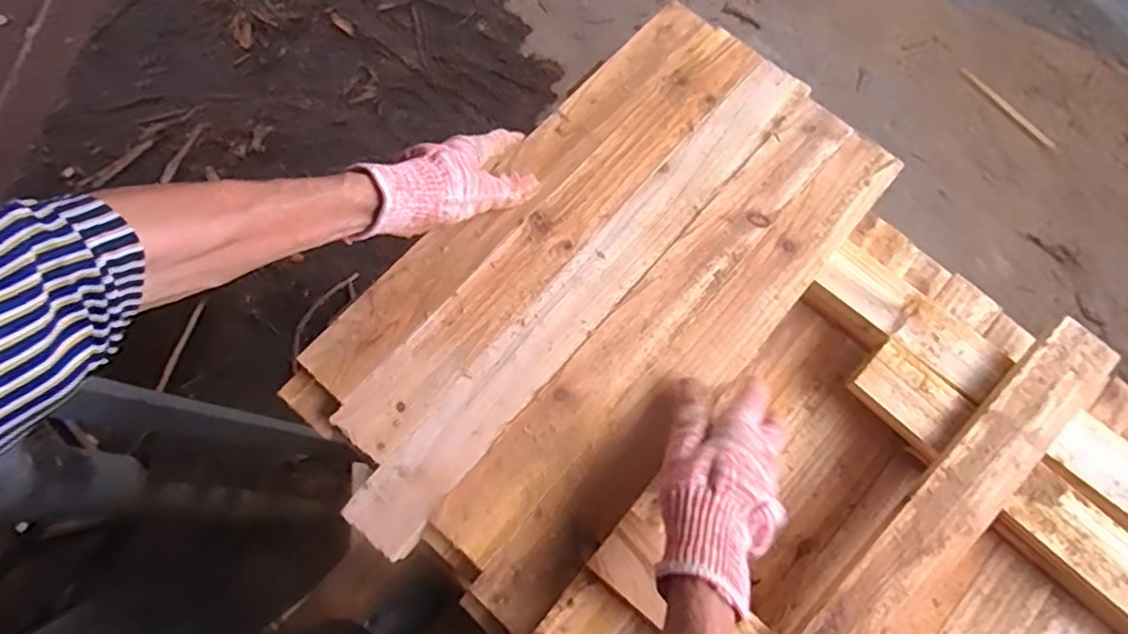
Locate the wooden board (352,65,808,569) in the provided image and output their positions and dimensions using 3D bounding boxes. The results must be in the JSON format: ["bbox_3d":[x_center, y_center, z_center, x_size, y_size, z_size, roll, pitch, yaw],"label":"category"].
[{"bbox_3d":[0.030,-0.036,0.517,0.055,0.012,0.508,39,76,11],"label":"wooden board"}]

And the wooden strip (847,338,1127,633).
[{"bbox_3d":[0.505,0.266,0.499,0.666,0.029,0.063,41,81,7],"label":"wooden strip"}]

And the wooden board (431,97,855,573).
[{"bbox_3d":[0.079,-0.012,0.515,0.049,0.023,0.467,39,76,11],"label":"wooden board"}]

